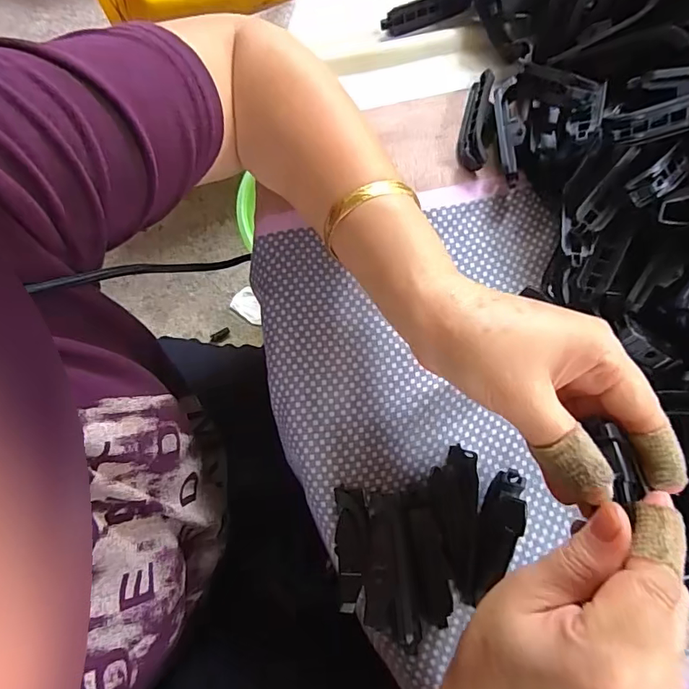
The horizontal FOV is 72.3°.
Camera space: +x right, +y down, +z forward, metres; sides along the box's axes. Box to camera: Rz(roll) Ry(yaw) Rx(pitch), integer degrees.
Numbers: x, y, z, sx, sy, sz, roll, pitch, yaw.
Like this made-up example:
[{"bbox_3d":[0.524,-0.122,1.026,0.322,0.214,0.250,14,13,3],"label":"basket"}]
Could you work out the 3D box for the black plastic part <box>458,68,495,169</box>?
[{"bbox_3d":[0.092,-0.152,0.318,0.021,0.013,0.073,14,78,5],"label":"black plastic part"}]

